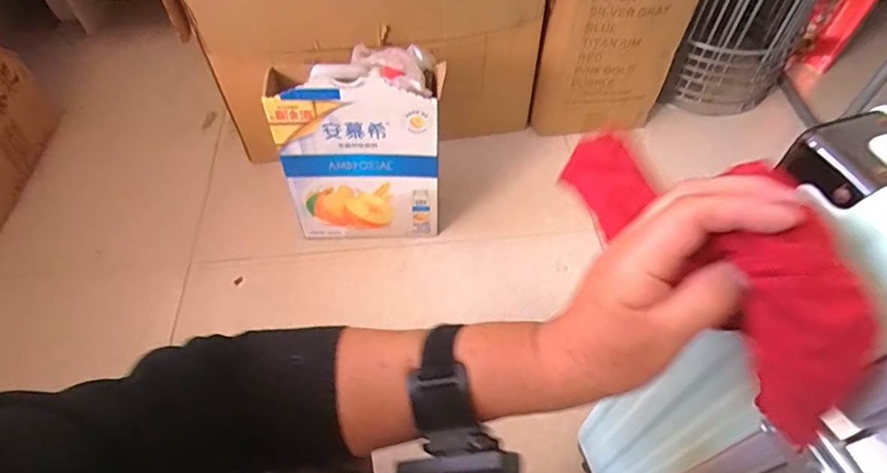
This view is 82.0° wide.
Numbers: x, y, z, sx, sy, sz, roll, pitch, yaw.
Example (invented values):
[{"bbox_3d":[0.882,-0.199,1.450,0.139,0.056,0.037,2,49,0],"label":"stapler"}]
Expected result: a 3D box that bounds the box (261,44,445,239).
[{"bbox_3d":[-0.138,-0.150,0.898,0.261,0.349,0.143,-2,54,-1],"label":"box"}]

